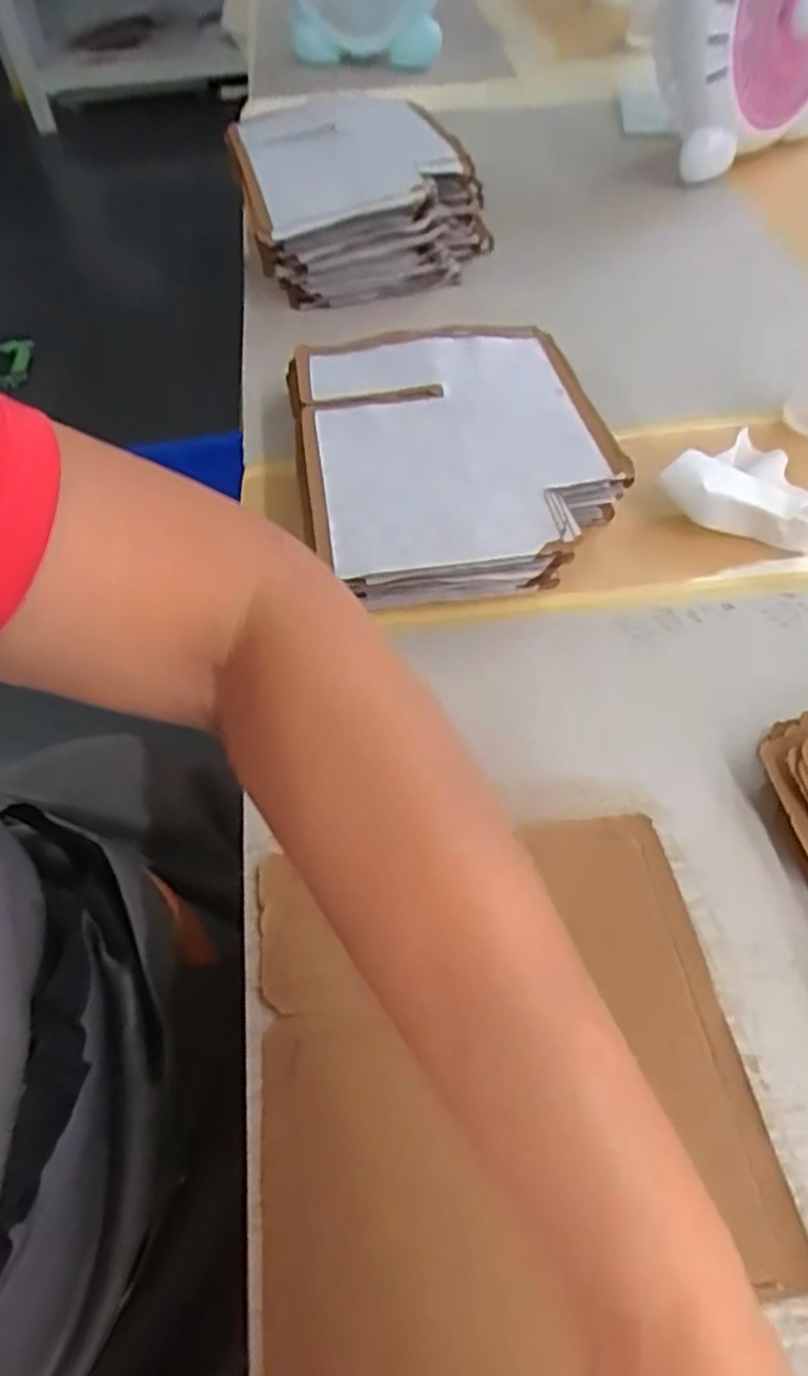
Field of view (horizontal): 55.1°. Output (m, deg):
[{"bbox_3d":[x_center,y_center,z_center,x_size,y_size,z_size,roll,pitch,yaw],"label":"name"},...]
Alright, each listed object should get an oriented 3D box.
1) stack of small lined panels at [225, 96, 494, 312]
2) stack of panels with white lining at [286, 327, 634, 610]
[{"bbox_3d":[-0.043,-0.470,0.742,0.219,0.096,0.246,-13,53,-7],"label":"stack of small lined panels"},{"bbox_3d":[0.032,-0.159,0.530,0.201,0.058,0.258,-9,53,-4],"label":"stack of panels with white lining"}]

